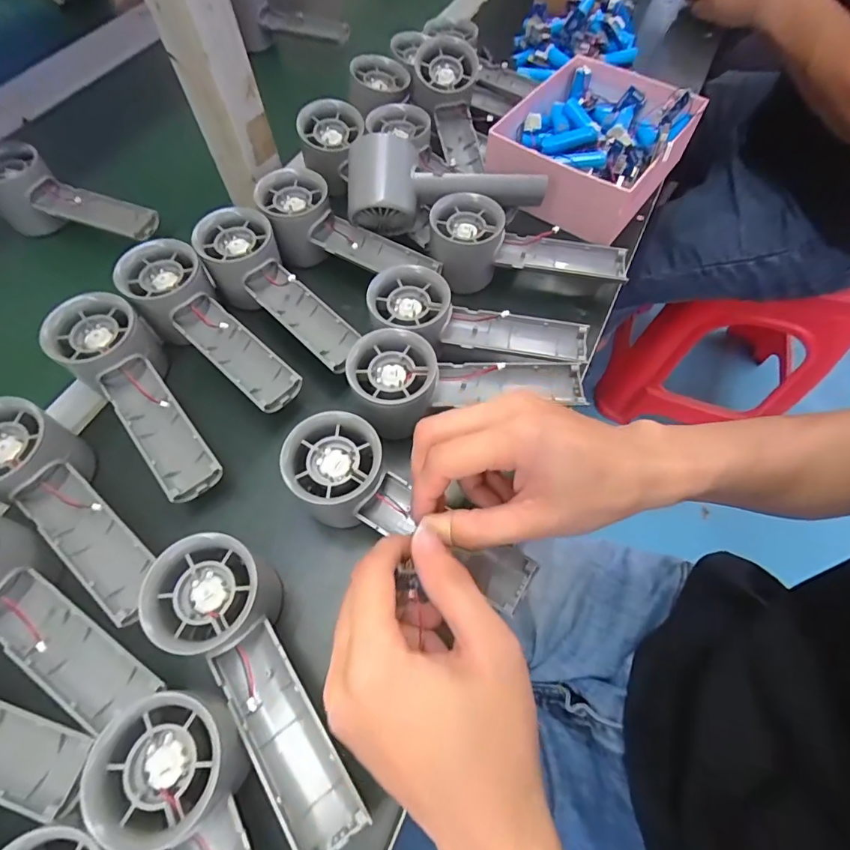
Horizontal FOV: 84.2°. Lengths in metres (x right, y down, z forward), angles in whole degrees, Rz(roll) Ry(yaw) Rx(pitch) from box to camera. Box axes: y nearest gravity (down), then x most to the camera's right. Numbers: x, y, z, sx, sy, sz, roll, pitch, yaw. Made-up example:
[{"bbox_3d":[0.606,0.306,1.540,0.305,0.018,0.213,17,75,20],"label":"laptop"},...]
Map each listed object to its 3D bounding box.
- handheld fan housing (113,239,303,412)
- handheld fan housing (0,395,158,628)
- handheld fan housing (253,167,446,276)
[{"bbox_3d":[-0.152,-0.070,0.326,0.050,0.045,0.147,-40,70,-19],"label":"handheld fan housing"},{"bbox_3d":[-0.214,0.054,0.287,0.154,0.051,0.055,45,70,6],"label":"handheld fan housing"},{"bbox_3d":[-0.059,-0.161,0.386,0.149,0.049,0.059,15,63,7],"label":"handheld fan housing"}]

